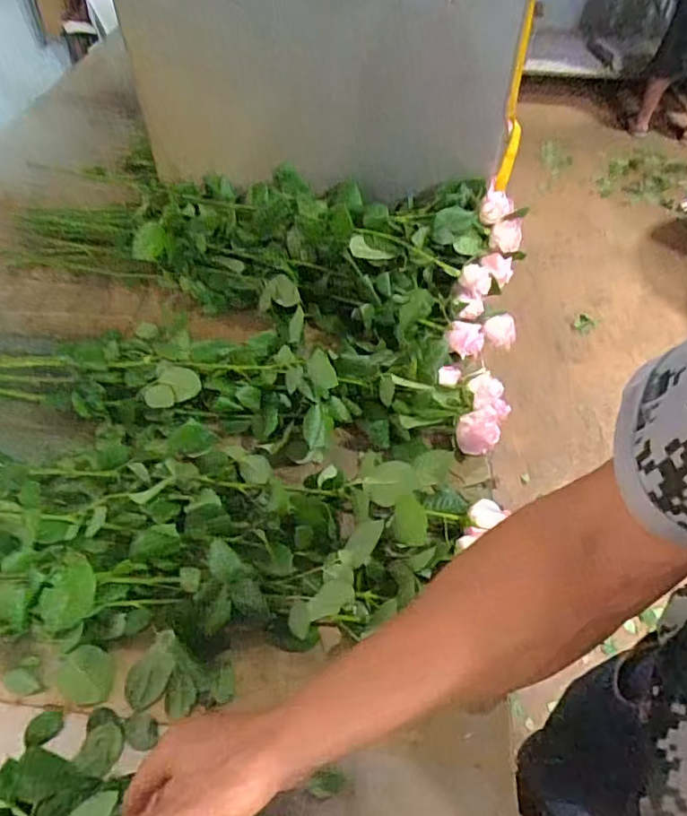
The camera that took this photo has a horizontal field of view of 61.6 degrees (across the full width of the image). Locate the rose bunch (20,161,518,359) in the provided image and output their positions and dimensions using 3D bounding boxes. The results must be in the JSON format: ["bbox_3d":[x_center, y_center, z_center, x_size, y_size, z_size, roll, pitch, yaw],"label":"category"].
[{"bbox_3d":[-0.130,-0.264,0.881,0.777,0.137,0.248,14,49,9],"label":"rose bunch"}]

